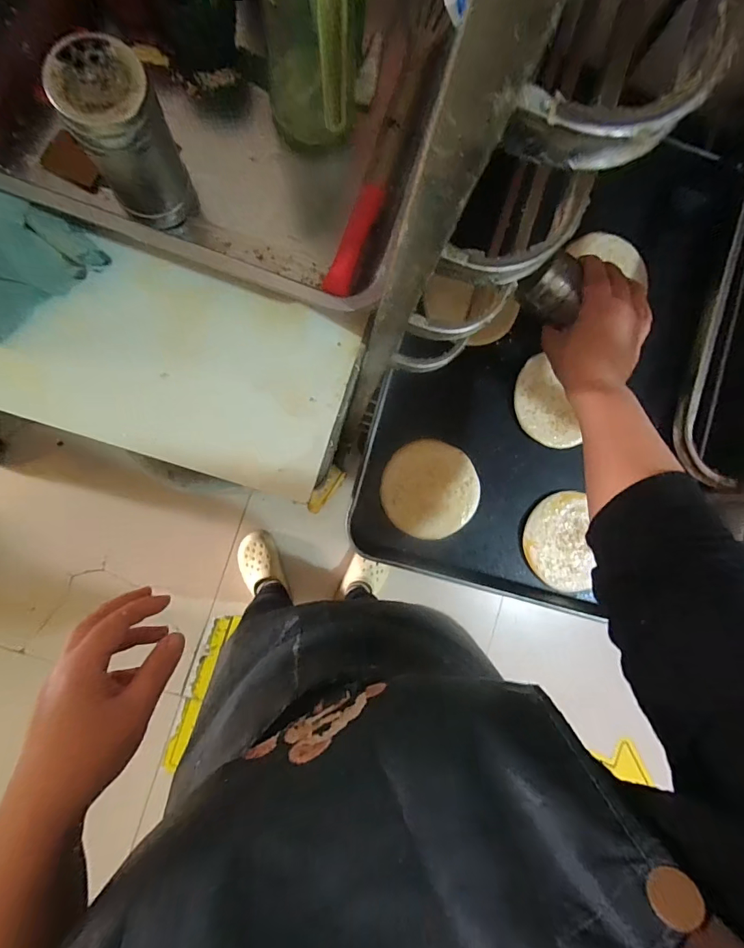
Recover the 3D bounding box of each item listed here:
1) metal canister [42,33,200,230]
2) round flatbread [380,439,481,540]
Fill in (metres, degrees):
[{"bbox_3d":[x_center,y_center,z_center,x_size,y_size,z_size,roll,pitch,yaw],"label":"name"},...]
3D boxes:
[{"bbox_3d":[-0.180,-0.247,0.323,0.059,0.106,0.055,-27,91,-6],"label":"metal canister"},{"bbox_3d":[0.072,0.019,0.520,0.118,0.008,0.112,0,88,-6],"label":"round flatbread"}]

